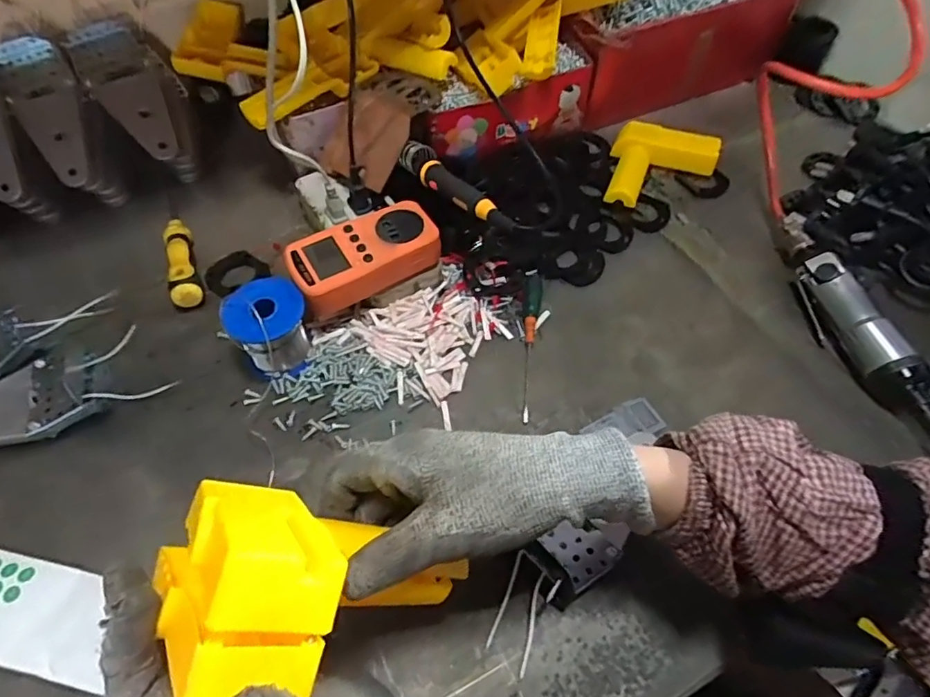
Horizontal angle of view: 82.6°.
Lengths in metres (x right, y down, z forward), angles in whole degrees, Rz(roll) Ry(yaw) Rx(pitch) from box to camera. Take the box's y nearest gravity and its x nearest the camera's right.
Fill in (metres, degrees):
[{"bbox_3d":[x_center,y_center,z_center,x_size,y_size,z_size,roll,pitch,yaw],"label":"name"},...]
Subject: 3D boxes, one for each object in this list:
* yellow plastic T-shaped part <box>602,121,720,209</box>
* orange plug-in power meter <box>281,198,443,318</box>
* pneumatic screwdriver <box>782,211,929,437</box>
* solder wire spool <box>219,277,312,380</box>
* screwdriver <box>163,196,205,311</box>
[{"bbox_3d":[0.211,-0.196,0.575,0.109,0.032,0.137,20,59,13],"label":"yellow plastic T-shaped part"},{"bbox_3d":[-0.085,-0.080,0.463,0.127,0.028,0.073,-22,59,-14],"label":"orange plug-in power meter"},{"bbox_3d":[0.338,-0.022,0.464,0.041,0.048,0.260,-5,57,-3],"label":"pneumatic screwdriver"},{"bbox_3d":[-0.162,-0.018,0.445,0.063,0.062,0.063,-19,59,-12],"label":"solder wire spool"},{"bbox_3d":[-0.288,-0.108,0.529,0.025,0.023,0.173,-20,59,-13],"label":"screwdriver"}]

